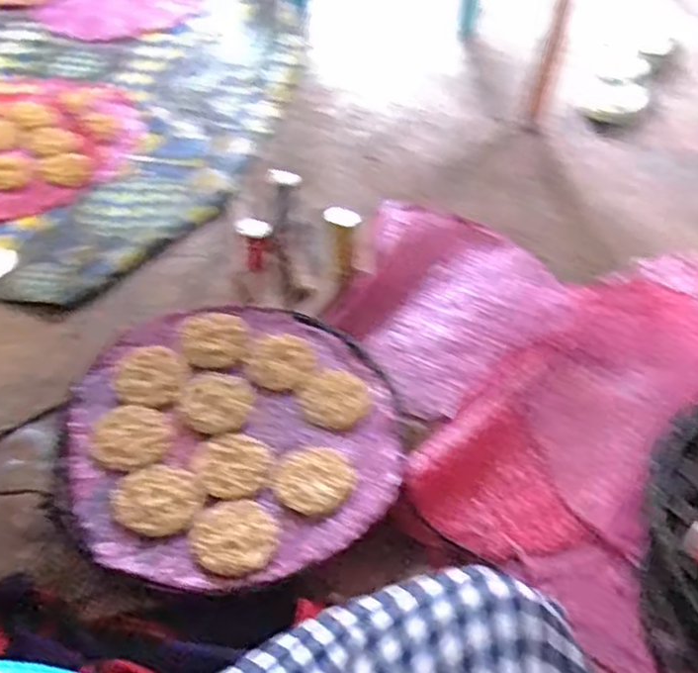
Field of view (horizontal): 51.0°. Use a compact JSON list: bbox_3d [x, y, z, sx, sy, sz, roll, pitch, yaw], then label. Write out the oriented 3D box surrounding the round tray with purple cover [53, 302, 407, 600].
[{"bbox_3d":[-0.123,0.097,0.777,0.352,0.028,0.344,2,46,-2],"label":"round tray with purple cover"}]

